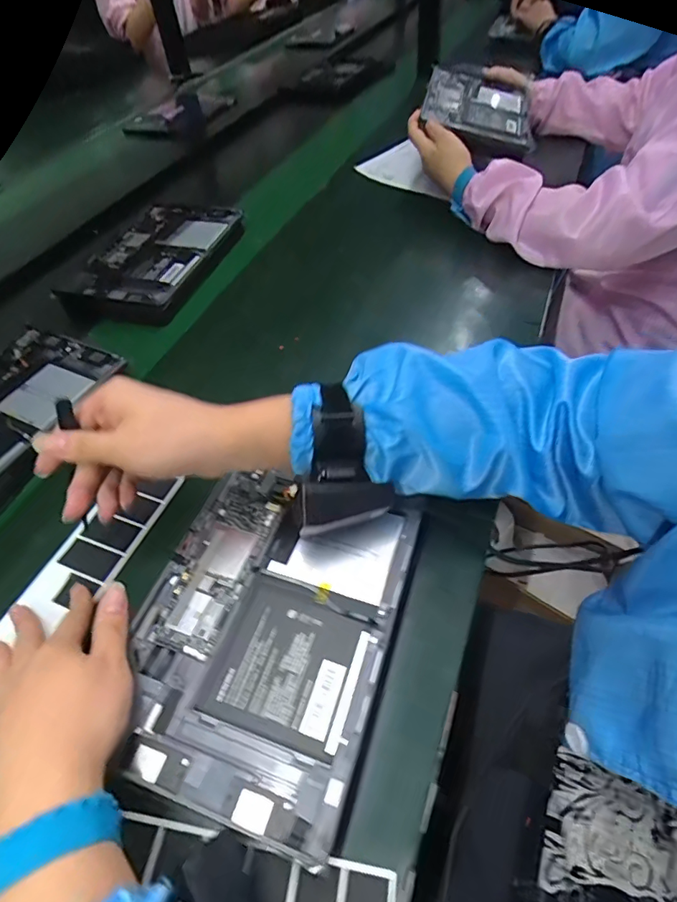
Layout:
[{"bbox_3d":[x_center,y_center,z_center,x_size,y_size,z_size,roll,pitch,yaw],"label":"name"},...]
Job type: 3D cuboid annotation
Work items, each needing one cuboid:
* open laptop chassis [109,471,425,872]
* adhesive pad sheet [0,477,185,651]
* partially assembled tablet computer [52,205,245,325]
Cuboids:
[{"bbox_3d":[-0.049,0.121,0.334,0.166,0.026,0.213,15,55,13],"label":"open laptop chassis"},{"bbox_3d":[-0.213,0.108,0.371,0.058,0.008,0.234,19,54,11],"label":"adhesive pad sheet"},{"bbox_3d":[-0.243,-0.273,0.653,0.177,0.012,0.265,12,54,11],"label":"partially assembled tablet computer"}]

